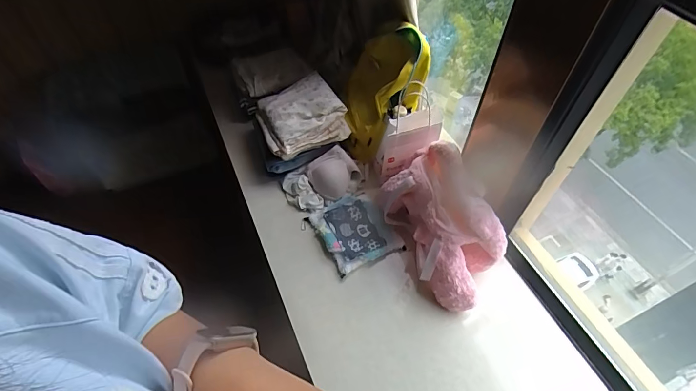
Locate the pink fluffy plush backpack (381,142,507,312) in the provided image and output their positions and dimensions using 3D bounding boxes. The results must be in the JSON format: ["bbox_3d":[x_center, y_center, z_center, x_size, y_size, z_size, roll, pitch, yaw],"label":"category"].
[{"bbox_3d":[0.239,0.072,0.976,0.182,0.225,0.371,-20,56,-14],"label":"pink fluffy plush backpack"}]

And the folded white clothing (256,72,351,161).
[{"bbox_3d":[-0.158,-0.261,1.195,0.241,0.095,0.261,-21,56,-14],"label":"folded white clothing"}]

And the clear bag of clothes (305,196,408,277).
[{"bbox_3d":[0.019,0.098,1.086,0.196,0.031,0.214,-19,56,-13],"label":"clear bag of clothes"}]

